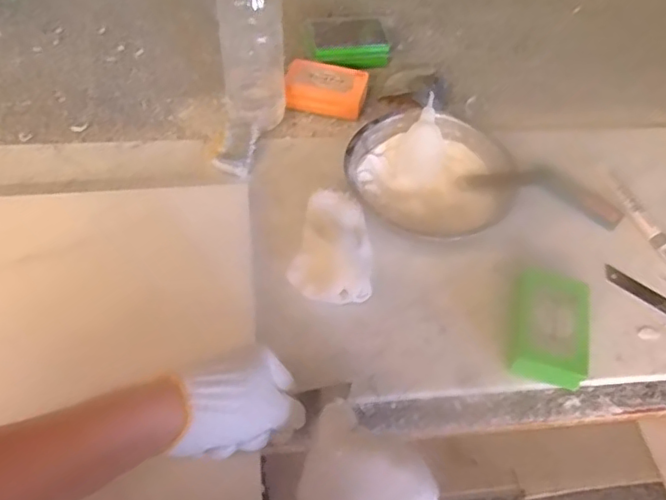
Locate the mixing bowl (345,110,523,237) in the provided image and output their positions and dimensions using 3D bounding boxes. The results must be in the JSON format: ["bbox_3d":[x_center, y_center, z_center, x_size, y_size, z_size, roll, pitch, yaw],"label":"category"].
[{"bbox_3d":[0.102,-0.075,0.583,0.166,0.045,0.135,5,54,-2],"label":"mixing bowl"}]

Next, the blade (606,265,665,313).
[{"bbox_3d":[0.301,0.046,0.549,0.096,0.006,0.016,35,73,19],"label":"blade"}]

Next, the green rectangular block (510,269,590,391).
[{"bbox_3d":[0.184,0.066,0.502,0.054,0.036,0.101,13,55,5],"label":"green rectangular block"}]

